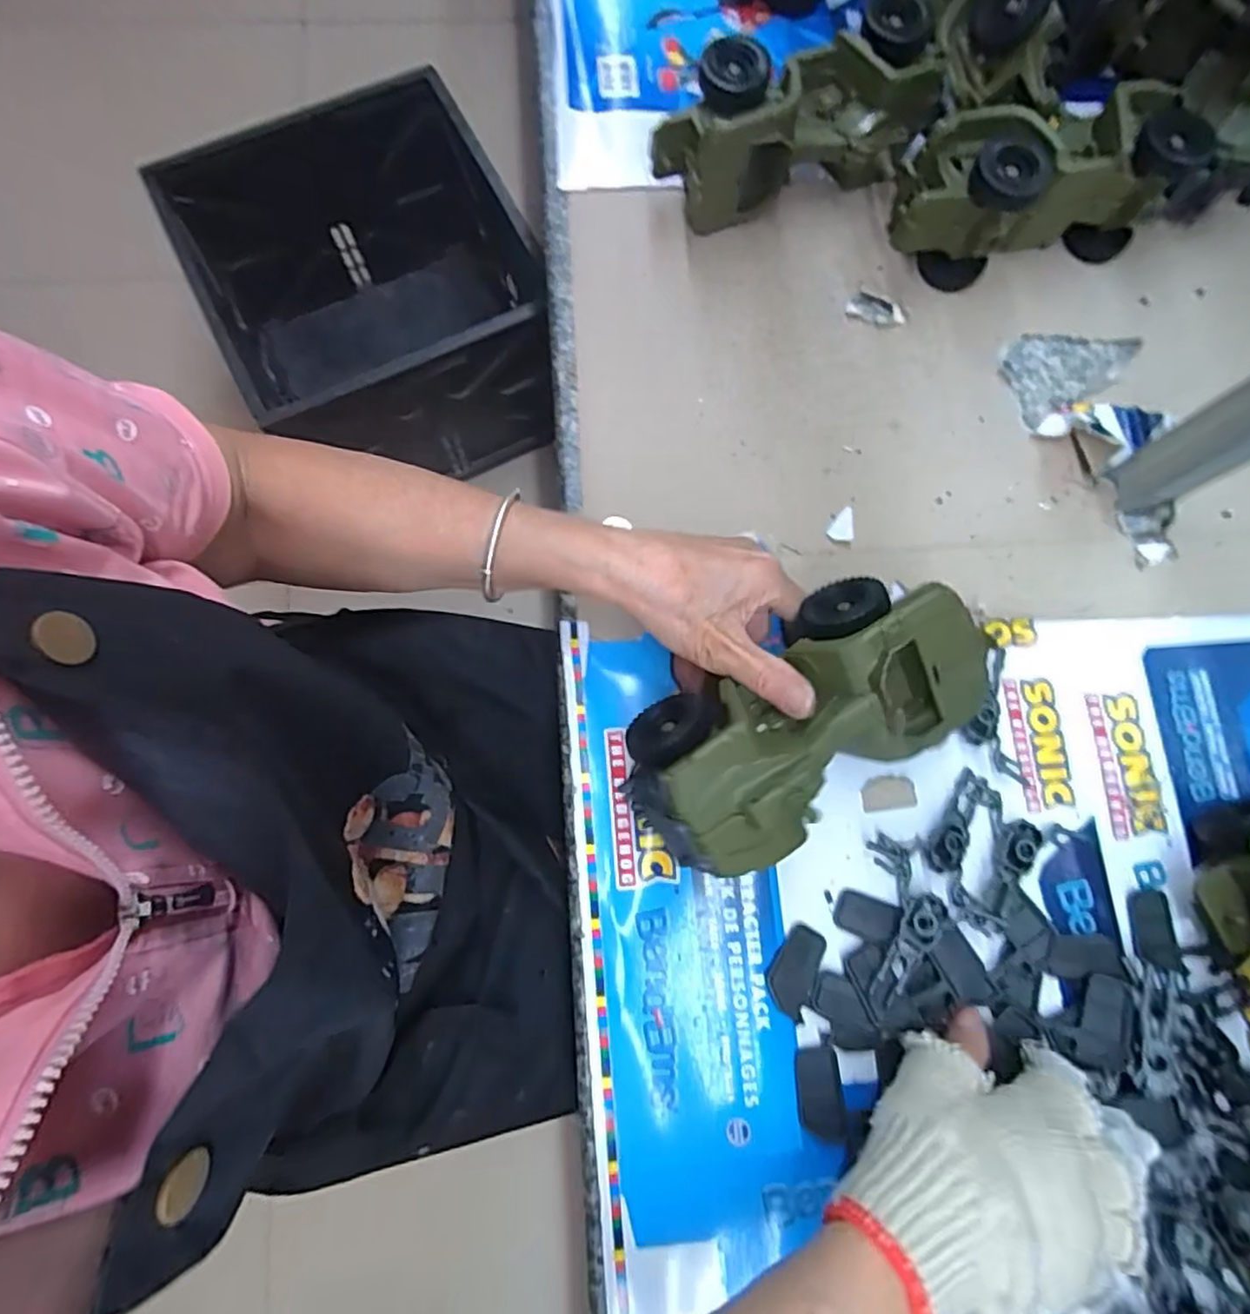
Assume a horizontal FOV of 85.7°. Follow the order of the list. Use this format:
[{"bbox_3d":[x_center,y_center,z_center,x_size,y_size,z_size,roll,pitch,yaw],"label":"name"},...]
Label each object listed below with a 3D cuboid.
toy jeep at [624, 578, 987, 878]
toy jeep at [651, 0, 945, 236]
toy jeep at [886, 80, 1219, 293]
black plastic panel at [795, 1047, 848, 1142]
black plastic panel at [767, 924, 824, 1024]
[{"bbox_3d":[0.089,0.031,0.334,0.179,0.060,0.093,-32,81,-7],"label":"toy jeep"},{"bbox_3d":[0.112,-0.345,0.444,0.184,0.081,0.078,-21,79,-6],"label":"toy jeep"},{"bbox_3d":[0.267,-0.306,0.445,0.185,0.083,0.067,-15,79,-5],"label":"toy jeep"},{"bbox_3d":[0.105,0.235,0.363,0.025,0.009,0.042,1,78,-1],"label":"black plastic panel"},{"bbox_3d":[0.093,0.172,0.371,0.024,0.004,0.049,18,78,2],"label":"black plastic panel"}]

